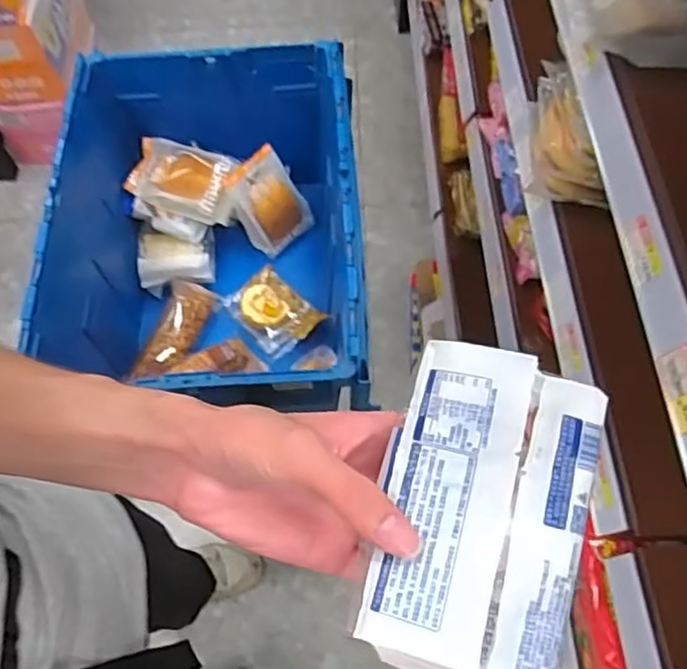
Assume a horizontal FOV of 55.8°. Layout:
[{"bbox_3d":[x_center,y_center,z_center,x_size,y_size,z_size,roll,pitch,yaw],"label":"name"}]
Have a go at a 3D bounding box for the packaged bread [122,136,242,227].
[{"bbox_3d":[-0.264,-0.253,1.063,0.171,0.033,0.112,14,81,7],"label":"packaged bread"}]

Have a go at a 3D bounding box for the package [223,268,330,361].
[{"bbox_3d":[-0.115,-0.037,1.060,0.100,0.022,0.133,-40,67,-17],"label":"package"}]

